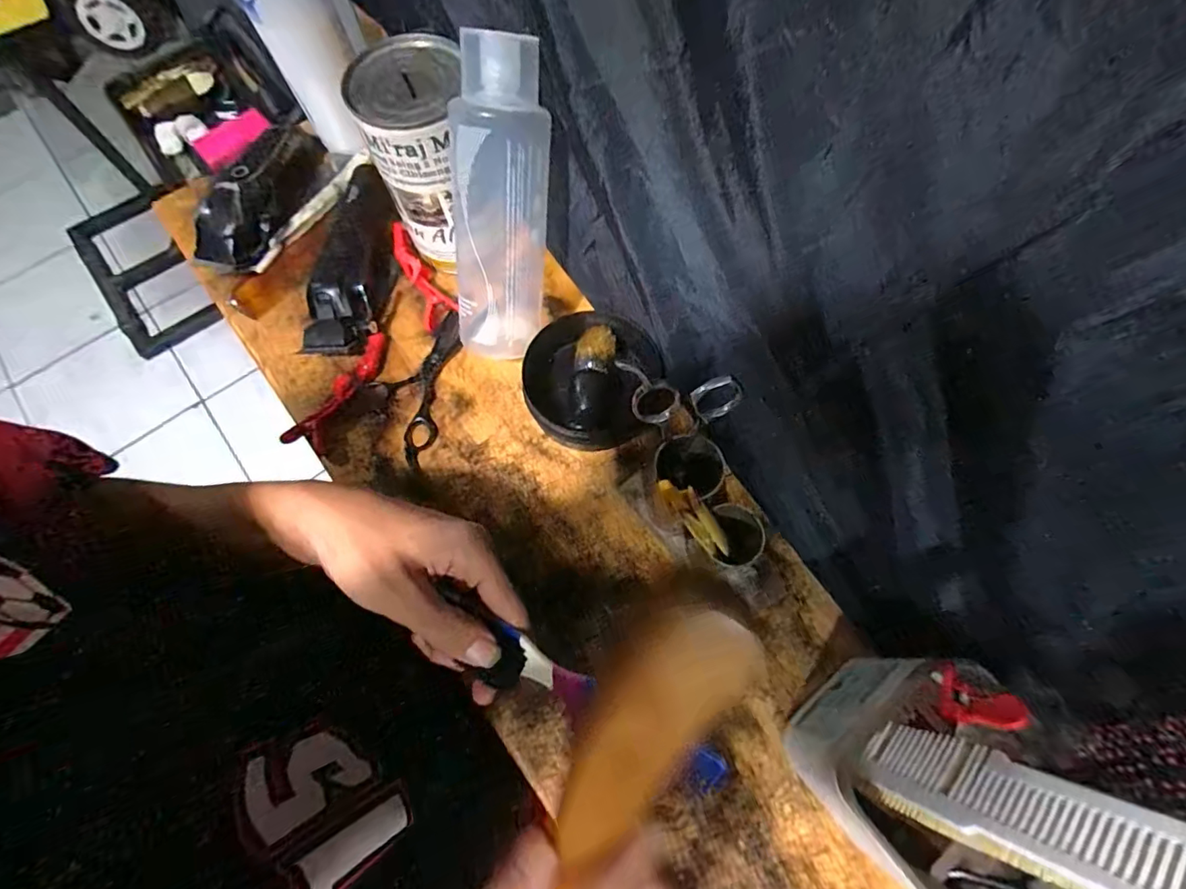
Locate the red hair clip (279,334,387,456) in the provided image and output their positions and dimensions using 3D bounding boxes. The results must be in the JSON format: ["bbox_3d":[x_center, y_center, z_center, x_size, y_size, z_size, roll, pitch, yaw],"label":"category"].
[{"bbox_3d":[-0.195,-0.040,0.404,0.026,0.014,0.109,32,74,12],"label":"red hair clip"}]

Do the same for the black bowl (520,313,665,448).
[{"bbox_3d":[0.002,-0.048,0.388,0.103,0.041,0.094,0,68,1],"label":"black bowl"}]

